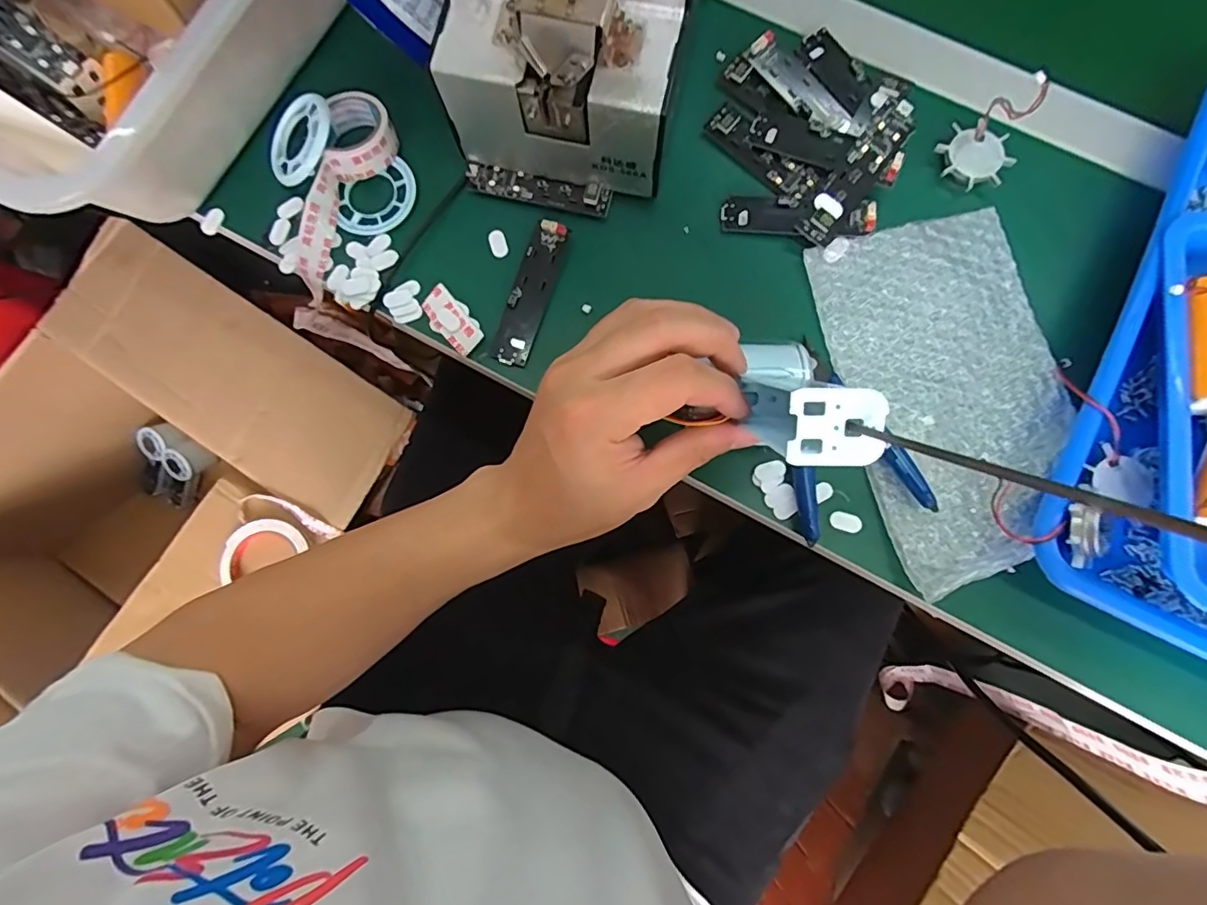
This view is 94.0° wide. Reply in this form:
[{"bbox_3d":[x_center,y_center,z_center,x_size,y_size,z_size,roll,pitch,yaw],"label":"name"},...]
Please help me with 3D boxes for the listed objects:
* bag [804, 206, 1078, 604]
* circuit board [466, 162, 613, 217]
[{"bbox_3d":[0.205,-0.037,0.325,0.120,0.011,0.206,-13,78,-1],"label":"bag"},{"bbox_3d":[-0.041,-0.167,0.357,0.092,0.009,0.017,14,79,5],"label":"circuit board"}]

